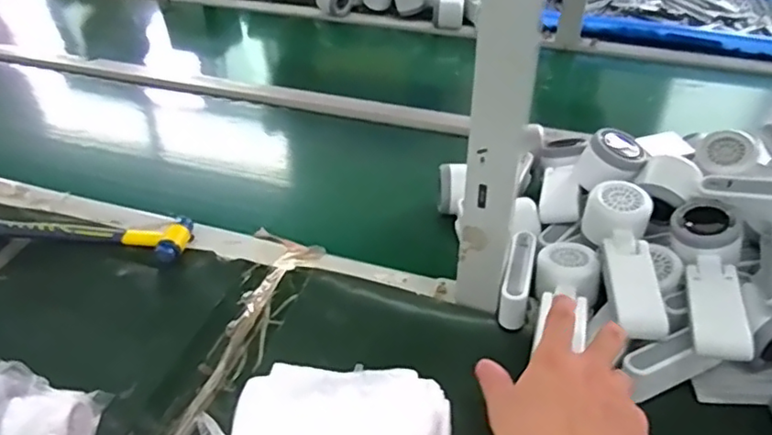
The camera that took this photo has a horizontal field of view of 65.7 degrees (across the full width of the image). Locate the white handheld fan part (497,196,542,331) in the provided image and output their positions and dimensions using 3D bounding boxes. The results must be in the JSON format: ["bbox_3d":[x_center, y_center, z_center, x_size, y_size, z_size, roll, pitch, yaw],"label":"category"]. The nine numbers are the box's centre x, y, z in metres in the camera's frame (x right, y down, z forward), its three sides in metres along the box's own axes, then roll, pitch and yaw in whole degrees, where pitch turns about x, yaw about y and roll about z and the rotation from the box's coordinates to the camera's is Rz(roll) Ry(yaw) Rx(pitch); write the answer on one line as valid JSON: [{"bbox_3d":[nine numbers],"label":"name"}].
[{"bbox_3d":[0.133,0.042,0.589,0.028,0.039,0.146,9,40,12],"label":"white handheld fan part"}]

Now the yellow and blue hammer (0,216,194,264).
[{"bbox_3d":[-0.338,0.015,0.669,0.243,0.024,0.058,7,40,10],"label":"yellow and blue hammer"}]

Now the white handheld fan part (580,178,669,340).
[{"bbox_3d":[0.217,0.031,0.535,0.054,0.046,0.153,2,39,4],"label":"white handheld fan part"}]

